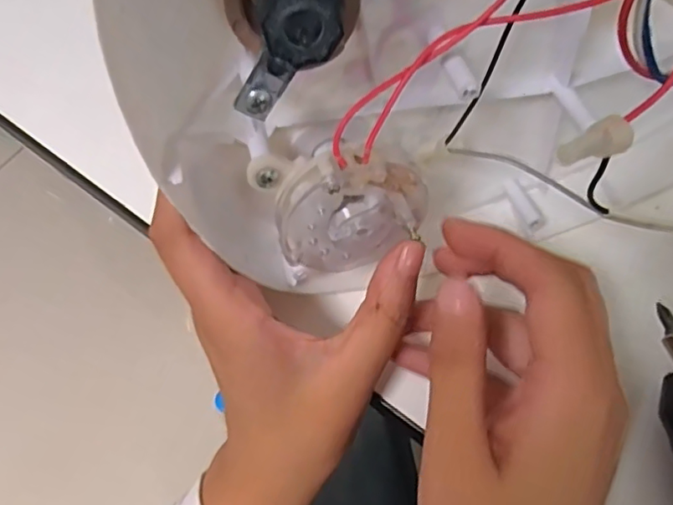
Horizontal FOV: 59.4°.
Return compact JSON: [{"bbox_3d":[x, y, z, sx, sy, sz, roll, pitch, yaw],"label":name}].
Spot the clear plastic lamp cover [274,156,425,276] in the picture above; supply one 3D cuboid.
[{"bbox_3d":[0.003,-0.014,0.197,0.050,0.046,0.020,-32,50,13],"label":"clear plastic lamp cover"}]

